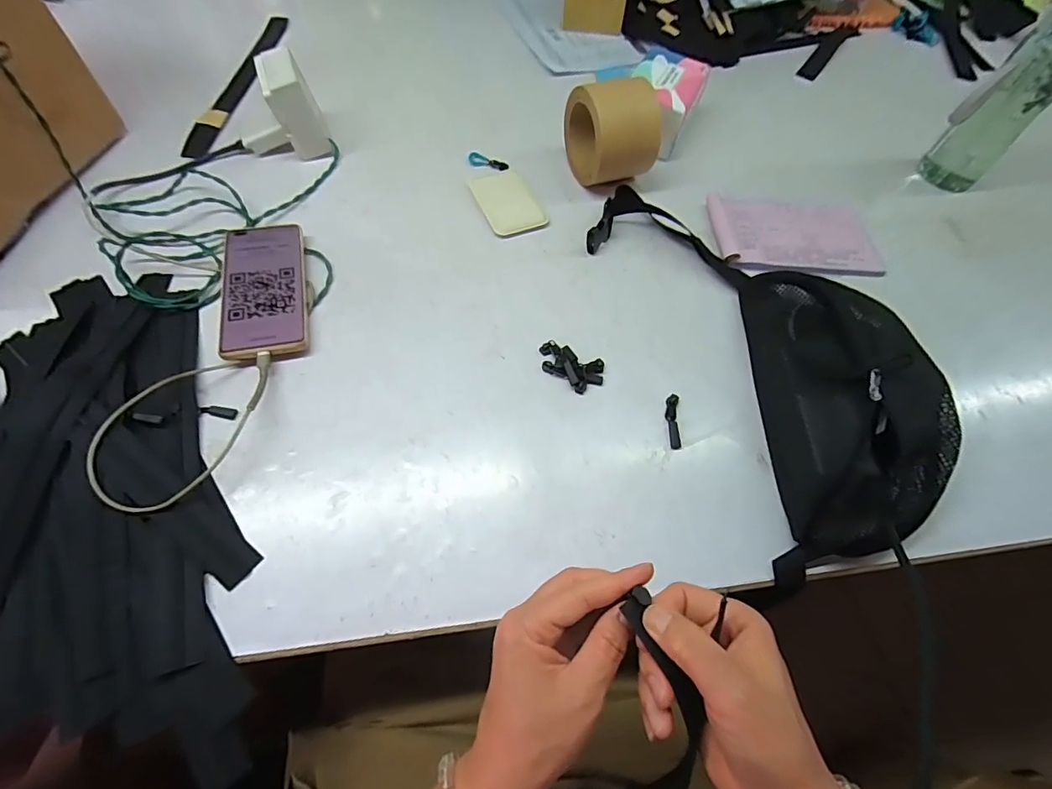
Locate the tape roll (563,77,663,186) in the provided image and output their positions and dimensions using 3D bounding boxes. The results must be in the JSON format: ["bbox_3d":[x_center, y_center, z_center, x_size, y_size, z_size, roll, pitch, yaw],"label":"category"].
[{"bbox_3d":[0.101,-0.310,0.553,0.073,0.113,0.111,-16,63,-12],"label":"tape roll"}]

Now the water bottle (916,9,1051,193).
[{"bbox_3d":[0.567,-0.343,0.551,0.058,0.219,0.072,-35,68,-21],"label":"water bottle"}]

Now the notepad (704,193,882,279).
[{"bbox_3d":[0.323,-0.192,0.559,0.196,0.014,0.119,3,61,-2],"label":"notepad"}]

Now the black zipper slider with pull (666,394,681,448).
[{"bbox_3d":[0.138,0.024,0.438,0.013,0.009,0.054,7,61,0],"label":"black zipper slider with pull"}]

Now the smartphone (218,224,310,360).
[{"bbox_3d":[-0.266,-0.108,0.476,0.078,0.015,0.170,-12,62,-10],"label":"smartphone"}]

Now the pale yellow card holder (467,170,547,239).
[{"bbox_3d":[-0.023,-0.235,0.571,0.069,0.005,0.104,-21,64,-14],"label":"pale yellow card holder"}]

